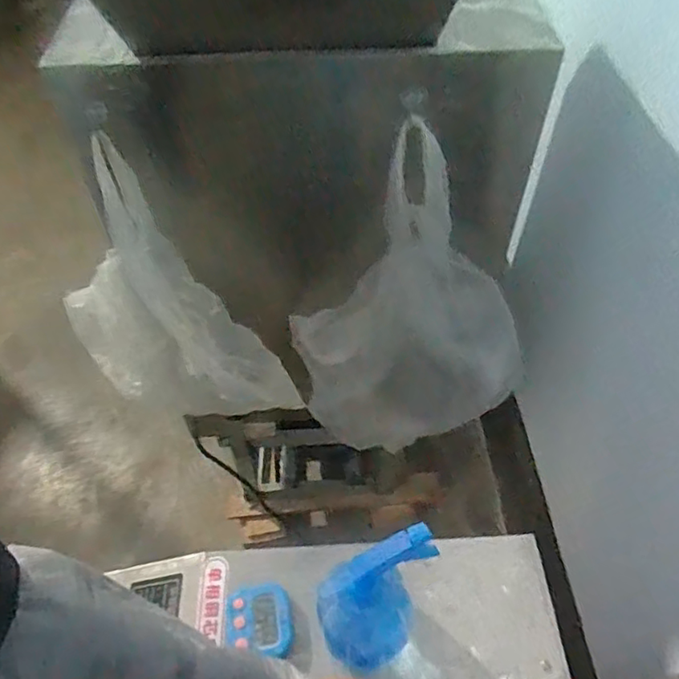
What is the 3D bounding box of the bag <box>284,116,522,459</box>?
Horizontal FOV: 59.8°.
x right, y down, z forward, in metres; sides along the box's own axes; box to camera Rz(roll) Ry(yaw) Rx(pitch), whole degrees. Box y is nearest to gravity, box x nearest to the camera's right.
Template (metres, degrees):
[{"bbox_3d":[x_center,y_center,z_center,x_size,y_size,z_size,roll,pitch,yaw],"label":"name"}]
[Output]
[{"bbox_3d":[0.102,-0.034,0.881,0.325,0.499,0.150,-7,51,-4],"label":"bag"}]

